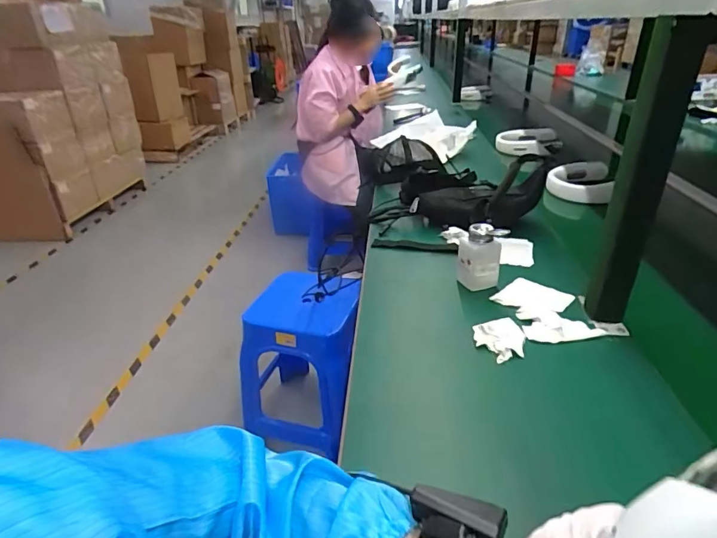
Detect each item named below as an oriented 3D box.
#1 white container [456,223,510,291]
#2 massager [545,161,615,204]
[{"bbox_3d":[0.200,-0.024,0.756,0.068,0.109,0.075,5,30,13],"label":"white container"},{"bbox_3d":[0.584,-0.231,1.195,0.154,0.052,0.200,14,33,27],"label":"massager"}]

